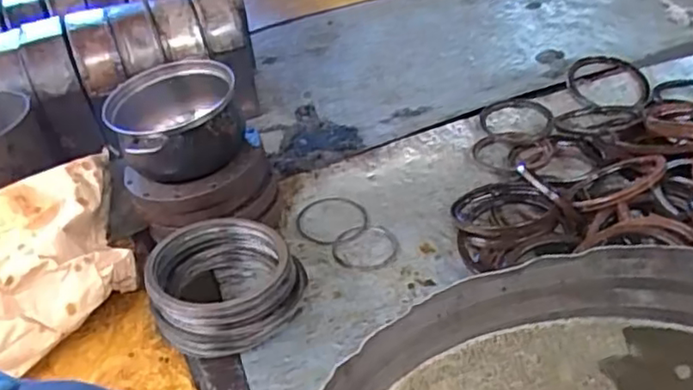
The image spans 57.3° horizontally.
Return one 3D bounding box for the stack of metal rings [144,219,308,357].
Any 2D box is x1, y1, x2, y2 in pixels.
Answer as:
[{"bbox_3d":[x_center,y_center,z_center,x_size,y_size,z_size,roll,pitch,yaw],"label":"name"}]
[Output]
[{"bbox_3d":[-0.188,0.137,0.995,0.227,0.104,0.219,-21,42,-16],"label":"stack of metal rings"}]

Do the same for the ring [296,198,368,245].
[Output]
[{"bbox_3d":[-0.025,0.048,1.185,0.133,0.010,0.130,-1,37,1],"label":"ring"}]

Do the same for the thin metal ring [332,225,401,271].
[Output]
[{"bbox_3d":[0.036,0.090,1.128,0.117,0.004,0.116,-1,37,1],"label":"thin metal ring"}]

